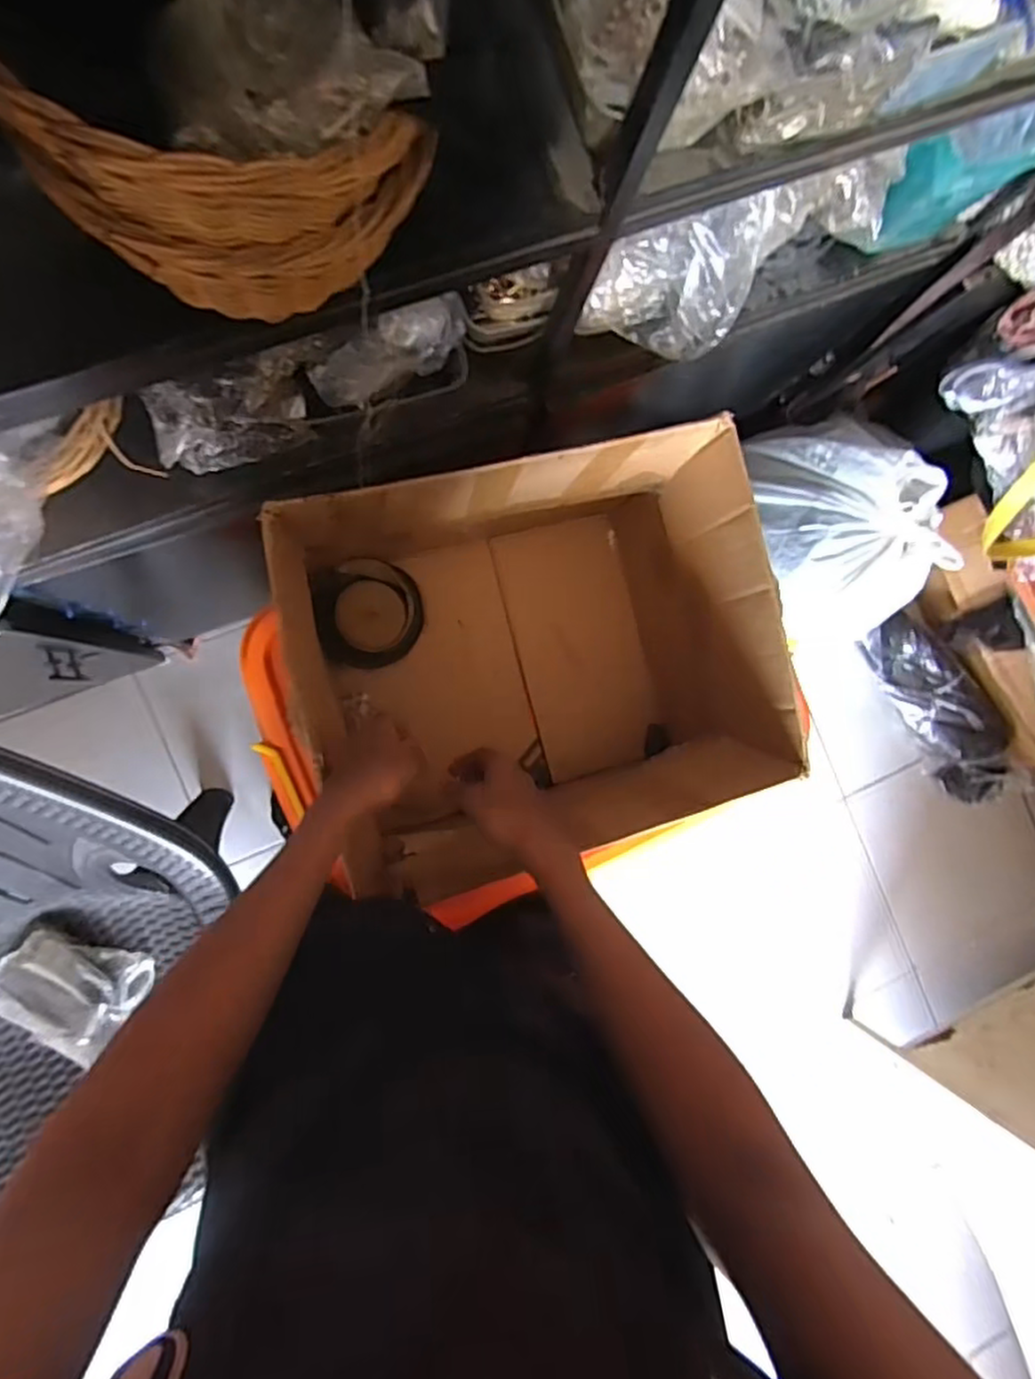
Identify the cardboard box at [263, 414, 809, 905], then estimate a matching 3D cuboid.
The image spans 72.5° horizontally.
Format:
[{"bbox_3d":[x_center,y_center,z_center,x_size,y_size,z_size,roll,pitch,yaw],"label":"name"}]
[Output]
[{"bbox_3d":[0.007,-0.037,0.791,0.433,0.354,0.356,-16,91,-9],"label":"cardboard box"}]

